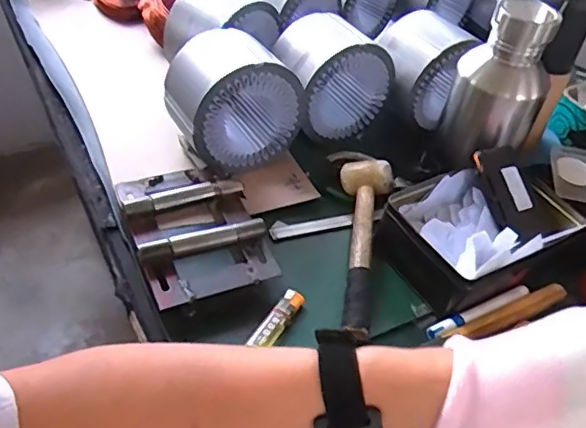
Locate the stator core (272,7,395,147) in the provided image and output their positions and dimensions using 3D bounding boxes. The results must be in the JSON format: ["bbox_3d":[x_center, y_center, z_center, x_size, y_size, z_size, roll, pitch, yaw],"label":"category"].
[{"bbox_3d":[0.050,-0.194,0.811,0.145,0.133,0.121,-22,49,-28],"label":"stator core"}]

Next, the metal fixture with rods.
[{"bbox_3d":[-0.108,0.012,0.622,0.135,0.036,0.185,-15,46,-22],"label":"metal fixture with rods"}]

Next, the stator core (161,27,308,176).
[{"bbox_3d":[-0.079,-0.156,0.741,0.155,0.132,0.135,-20,48,-26],"label":"stator core"}]

